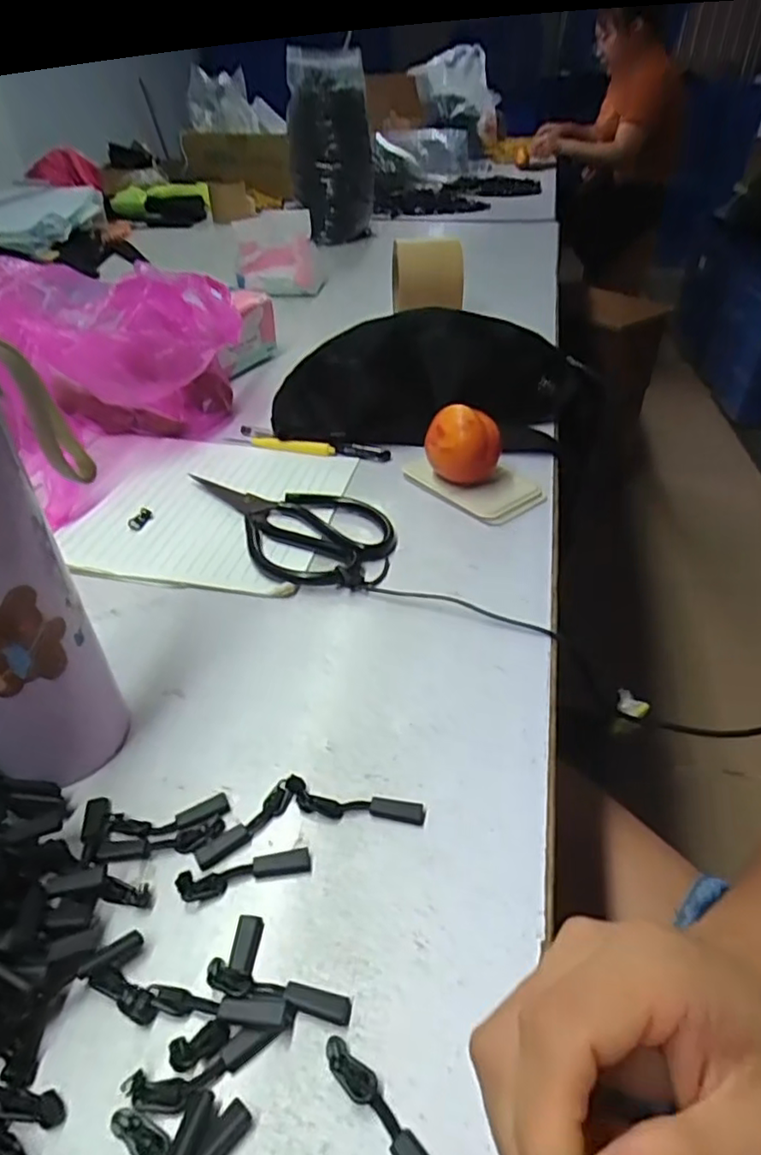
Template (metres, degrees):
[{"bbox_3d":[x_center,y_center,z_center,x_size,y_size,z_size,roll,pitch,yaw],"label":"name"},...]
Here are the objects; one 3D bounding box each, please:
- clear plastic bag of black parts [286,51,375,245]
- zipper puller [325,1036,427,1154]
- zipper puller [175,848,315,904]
[{"bbox_3d":[-0.089,-0.780,1.138,0.151,0.272,0.158,-2,39,-3],"label":"clear plastic bag of black parts"},{"bbox_3d":[0.002,0.175,0.201,0.009,0.006,0.057,-30,48,-32],"label":"zipper puller"},{"bbox_3d":[-0.057,0.124,0.265,0.054,0.006,0.013,-9,40,-11],"label":"zipper puller"}]

